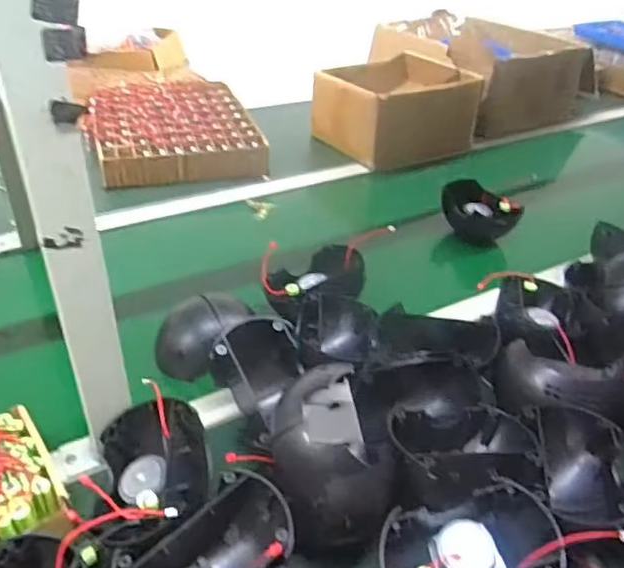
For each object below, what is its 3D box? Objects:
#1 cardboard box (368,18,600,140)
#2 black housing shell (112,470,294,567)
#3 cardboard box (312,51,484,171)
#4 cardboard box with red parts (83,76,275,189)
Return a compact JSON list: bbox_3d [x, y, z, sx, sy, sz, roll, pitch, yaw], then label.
[{"bbox_3d":[0.415,-0.526,1.459,0.403,0.179,0.398,-22,43,-31],"label":"cardboard box"},{"bbox_3d":[-0.079,0.217,0.458,0.135,0.072,0.090,-25,45,-33],"label":"black housing shell"},{"bbox_3d":[0.168,-0.361,1.240,0.277,0.150,0.234,-20,42,-28],"label":"cardboard box"},{"bbox_3d":[-0.293,-0.331,1.231,0.310,0.049,0.453,-9,38,-16],"label":"cardboard box with red parts"}]

